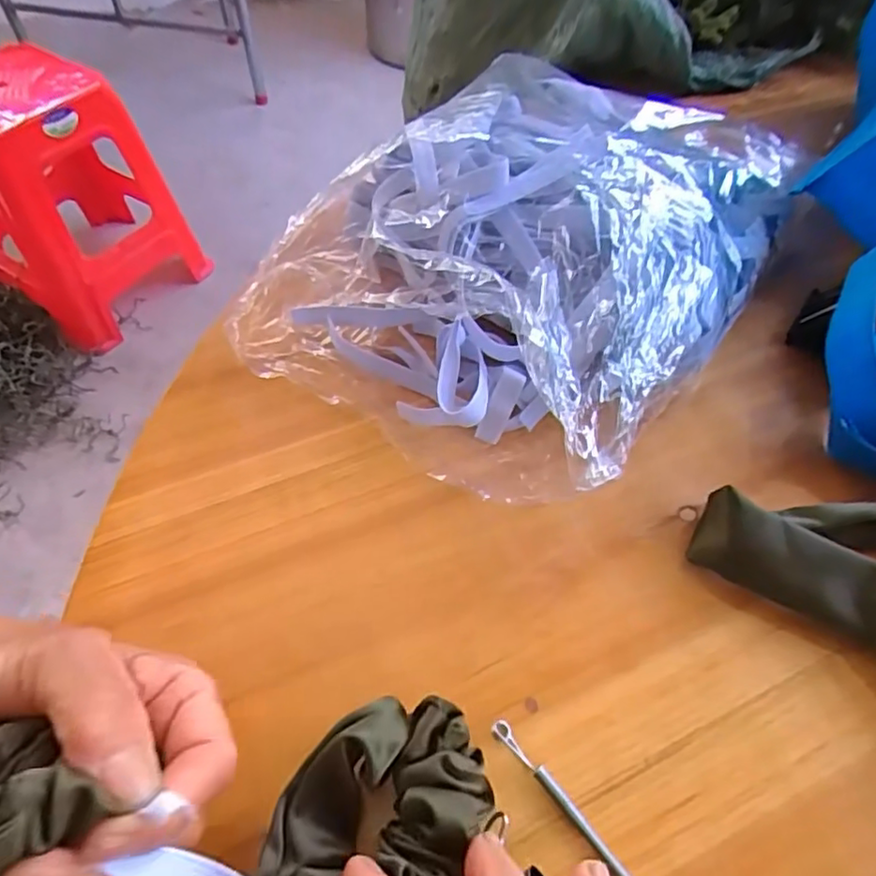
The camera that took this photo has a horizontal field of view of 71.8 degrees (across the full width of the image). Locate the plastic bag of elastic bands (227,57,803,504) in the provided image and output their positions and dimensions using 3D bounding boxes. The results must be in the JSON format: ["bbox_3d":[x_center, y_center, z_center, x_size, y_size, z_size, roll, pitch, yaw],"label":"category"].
[{"bbox_3d":[0.047,-0.104,0.346,0.226,0.091,0.254,33,60,20],"label":"plastic bag of elastic bands"}]

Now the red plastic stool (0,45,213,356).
[{"bbox_3d":[-0.813,-0.526,1.314,0.435,0.458,0.383,32,60,20],"label":"red plastic stool"}]

